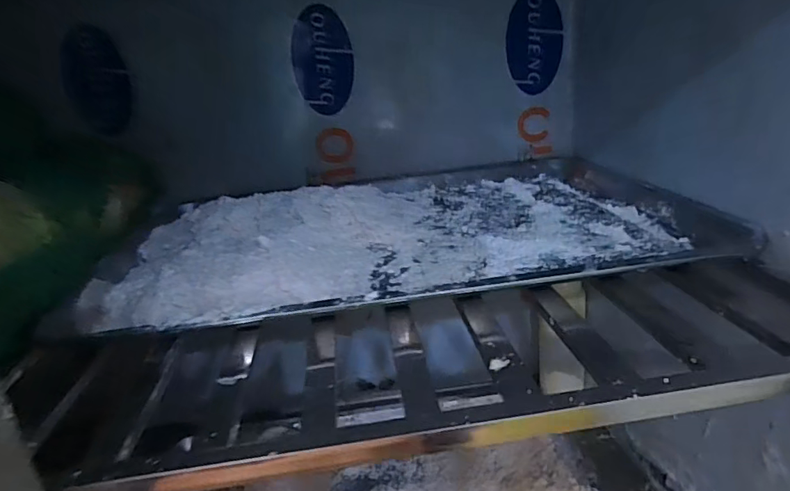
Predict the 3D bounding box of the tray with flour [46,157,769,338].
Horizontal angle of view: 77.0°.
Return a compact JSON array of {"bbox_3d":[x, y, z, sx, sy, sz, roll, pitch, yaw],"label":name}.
[{"bbox_3d":[0.005,-0.026,0.552,0.574,0.045,0.397,-7,20,-5],"label":"tray with flour"}]

